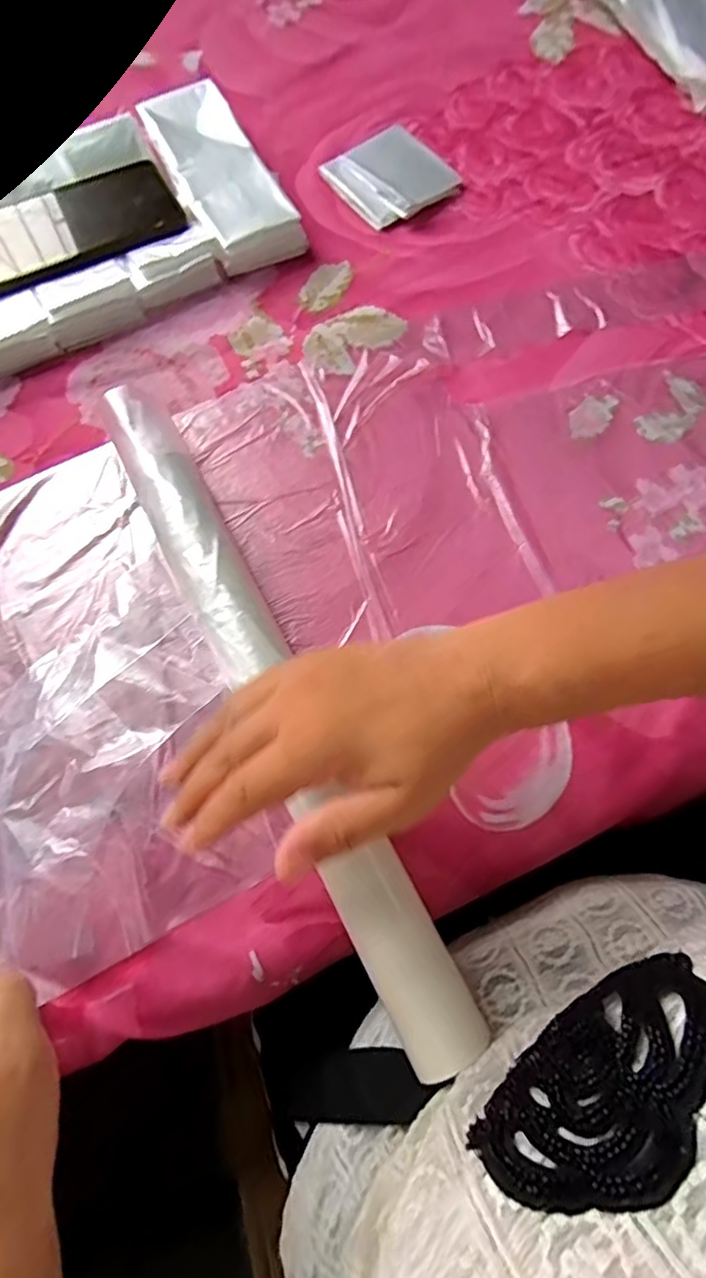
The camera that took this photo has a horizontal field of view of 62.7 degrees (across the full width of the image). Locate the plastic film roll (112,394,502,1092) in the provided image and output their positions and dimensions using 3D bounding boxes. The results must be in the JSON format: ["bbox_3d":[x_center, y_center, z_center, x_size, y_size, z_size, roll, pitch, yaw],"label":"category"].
[{"bbox_3d":[-0.049,0.022,0.329,0.042,0.036,0.410,-28,75,-7],"label":"plastic film roll"}]

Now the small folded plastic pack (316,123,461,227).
[{"bbox_3d":[0.032,-0.371,0.465,0.083,0.013,0.081,-35,76,-9],"label":"small folded plastic pack"}]

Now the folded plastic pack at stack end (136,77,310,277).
[{"bbox_3d":[-0.106,-0.363,0.454,0.066,0.029,0.171,-28,75,-7],"label":"folded plastic pack at stack end"}]

